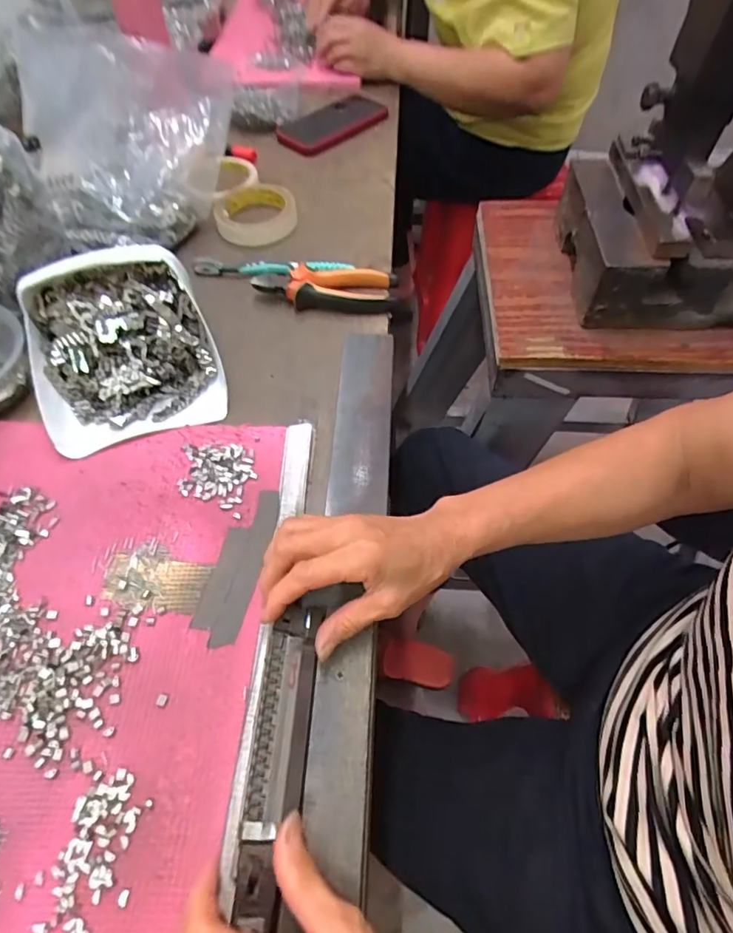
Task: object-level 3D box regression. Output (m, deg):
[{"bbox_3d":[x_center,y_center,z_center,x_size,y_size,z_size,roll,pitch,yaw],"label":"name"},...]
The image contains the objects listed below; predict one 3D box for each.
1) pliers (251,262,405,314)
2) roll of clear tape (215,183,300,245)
[{"bbox_3d":[-0.040,-0.188,0.552,0.152,0.027,0.053,6,57,7],"label":"pliers"},{"bbox_3d":[-0.138,-0.320,0.644,0.097,0.022,0.097,-8,56,-3],"label":"roll of clear tape"}]

